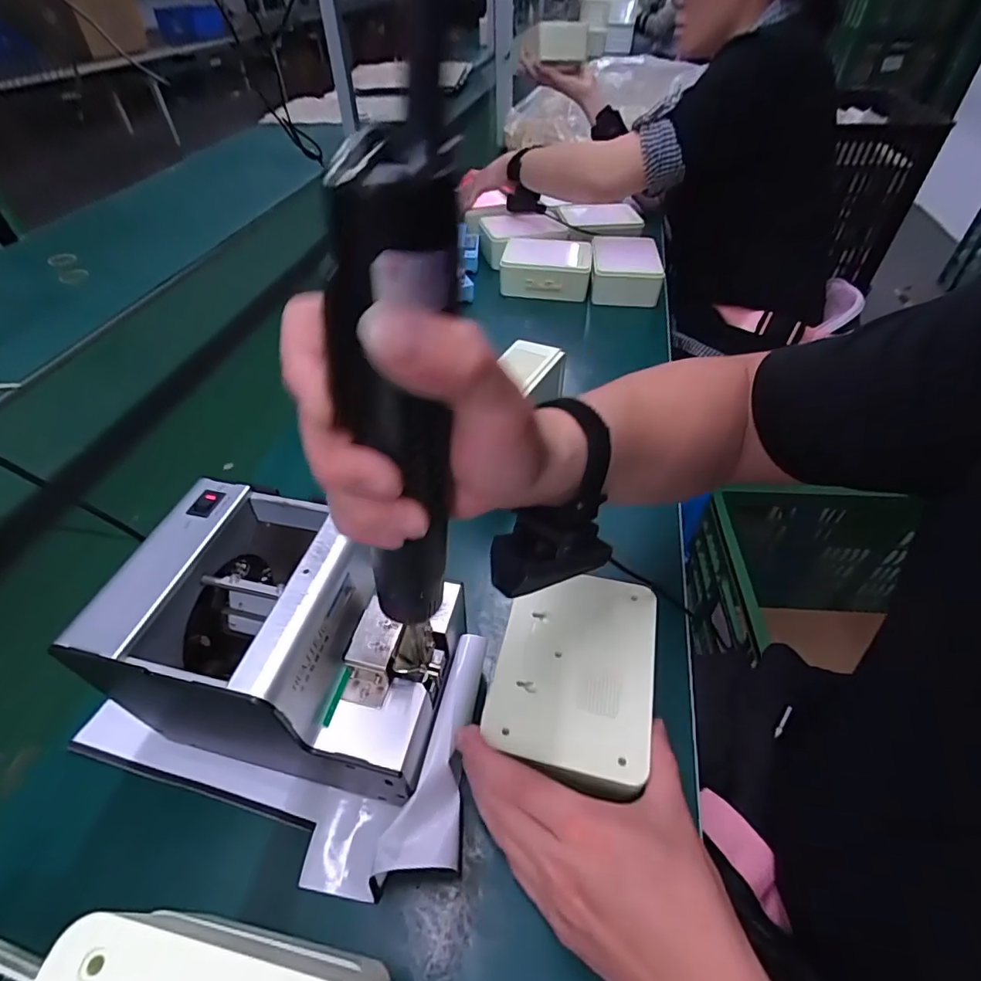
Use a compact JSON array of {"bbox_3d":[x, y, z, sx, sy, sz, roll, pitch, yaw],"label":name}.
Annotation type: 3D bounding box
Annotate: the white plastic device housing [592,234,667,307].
[{"bbox_3d":[0.219,-0.362,0.835,0.106,0.053,0.147,4,46,6],"label":"white plastic device housing"}]

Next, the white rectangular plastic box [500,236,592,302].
[{"bbox_3d":[0.093,-0.369,0.841,0.141,0.055,0.114,6,47,8],"label":"white rectangular plastic box"}]

